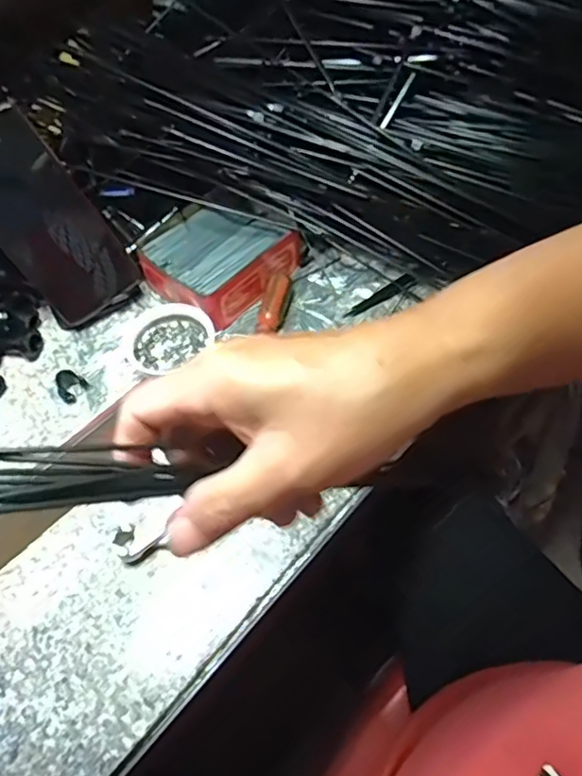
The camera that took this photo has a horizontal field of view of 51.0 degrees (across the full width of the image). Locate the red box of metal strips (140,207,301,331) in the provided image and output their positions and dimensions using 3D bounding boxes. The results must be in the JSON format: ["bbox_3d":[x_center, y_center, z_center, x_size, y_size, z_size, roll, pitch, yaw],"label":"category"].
[{"bbox_3d":[-0.064,-0.116,0.549,0.103,0.037,0.114,37,66,25],"label":"red box of metal strips"}]

